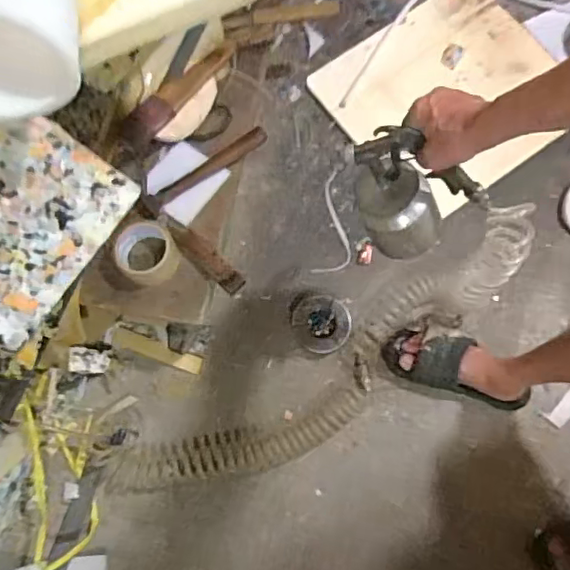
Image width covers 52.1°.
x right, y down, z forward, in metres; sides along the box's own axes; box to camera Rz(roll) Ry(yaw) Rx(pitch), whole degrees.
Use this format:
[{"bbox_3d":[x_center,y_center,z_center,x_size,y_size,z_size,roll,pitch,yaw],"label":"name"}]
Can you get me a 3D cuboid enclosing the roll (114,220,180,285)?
[{"bbox_3d":[-0.220,-0.052,0.932,0.095,0.039,0.091,0,75,1],"label":"roll"}]

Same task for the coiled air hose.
[{"bbox_3d":[0.078,0.166,1.067,0.856,0.067,0.180,-33,77,-7],"label":"coiled air hose"}]

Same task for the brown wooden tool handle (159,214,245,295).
[{"bbox_3d":[-0.143,-0.051,0.957,0.179,0.026,0.040,41,79,11],"label":"brown wooden tool handle"}]

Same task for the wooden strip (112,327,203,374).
[{"bbox_3d":[-0.243,0.124,1.108,0.177,0.014,0.034,18,76,6],"label":"wooden strip"}]

